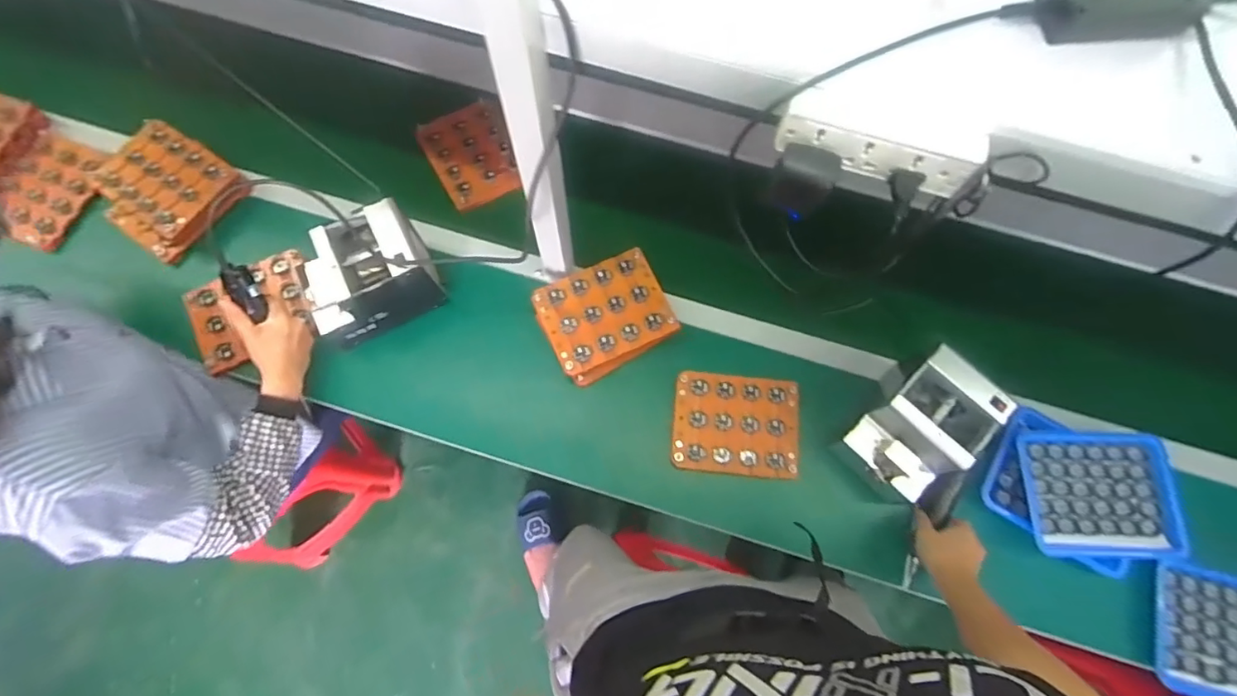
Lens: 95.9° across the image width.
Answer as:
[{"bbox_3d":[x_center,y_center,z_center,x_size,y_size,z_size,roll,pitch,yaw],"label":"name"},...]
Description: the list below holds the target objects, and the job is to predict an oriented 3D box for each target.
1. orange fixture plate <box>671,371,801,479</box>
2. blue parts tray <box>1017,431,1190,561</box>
[{"bbox_3d":[0.182,0.117,0.860,0.190,0.019,0.148,5,72,1],"label":"orange fixture plate"},{"bbox_3d":[0.700,0.210,0.810,0.207,0.026,0.176,3,72,0],"label":"blue parts tray"}]

